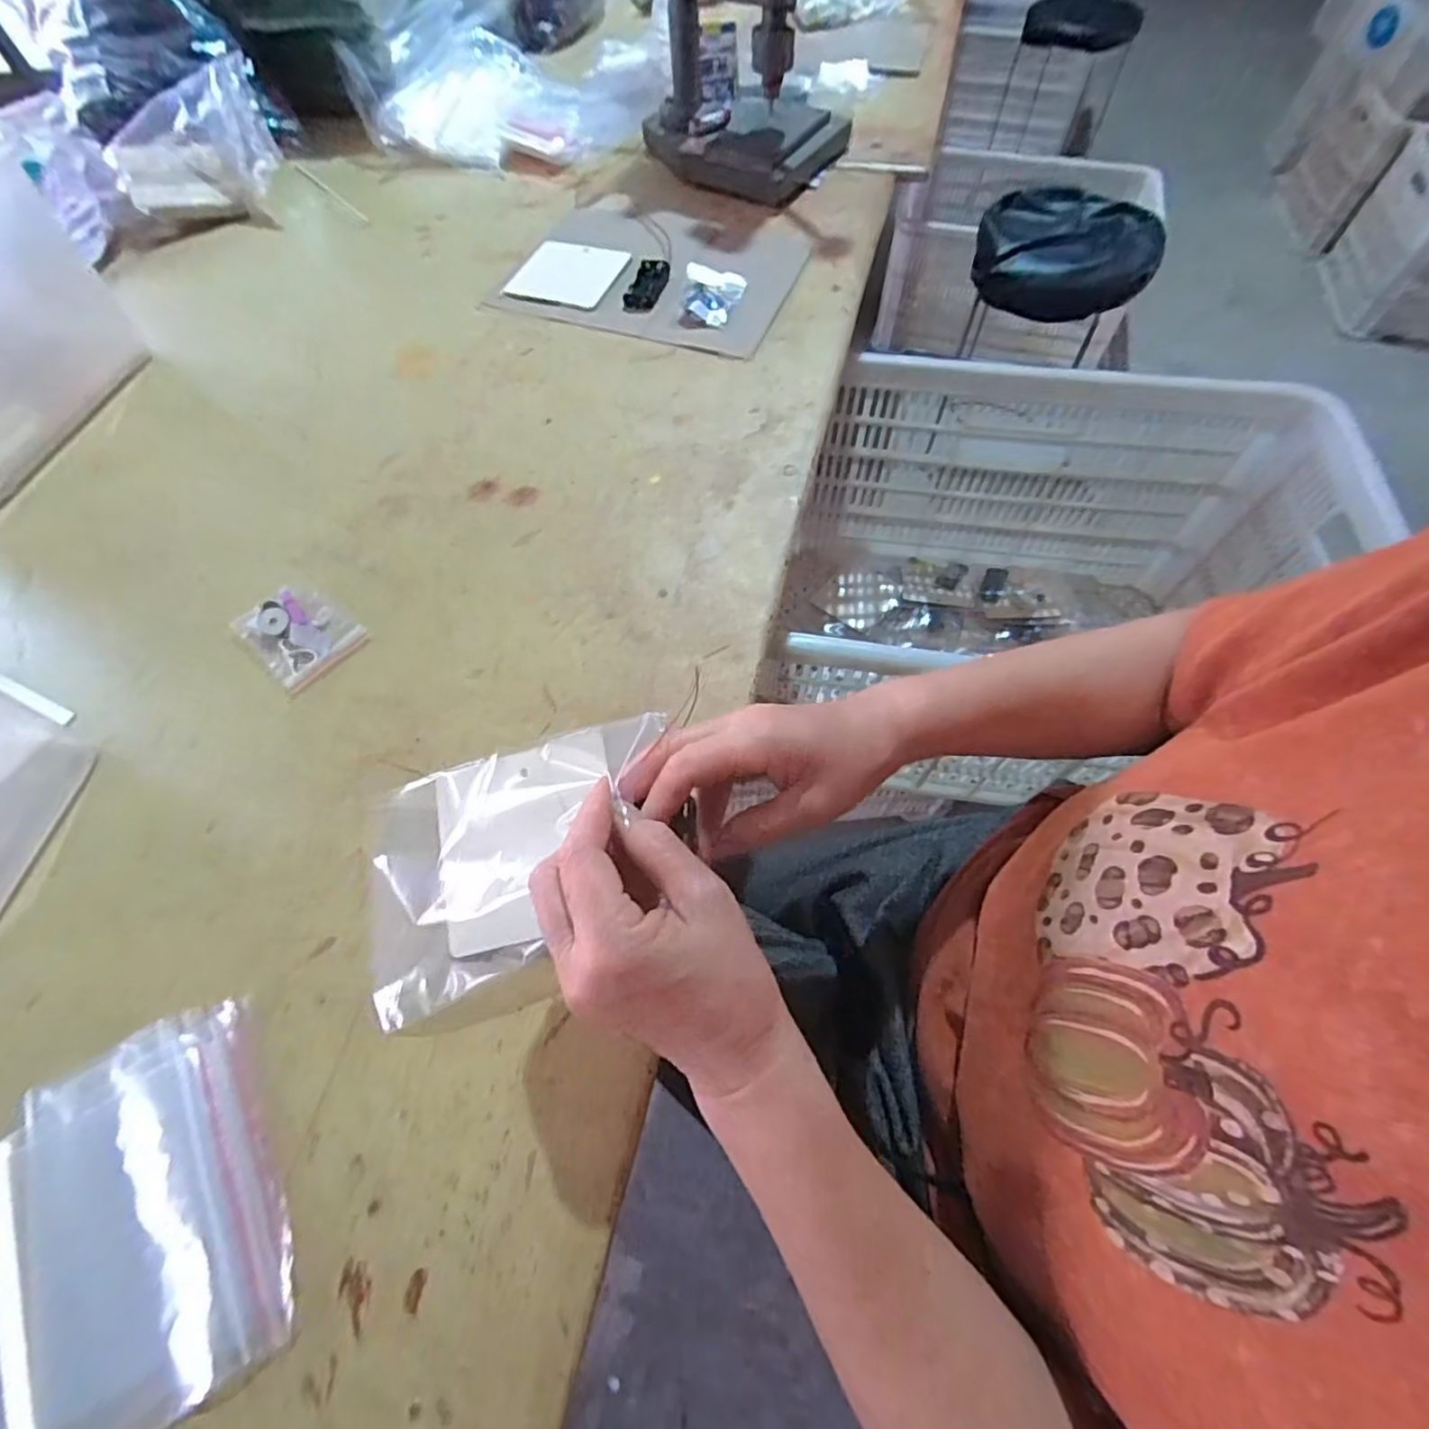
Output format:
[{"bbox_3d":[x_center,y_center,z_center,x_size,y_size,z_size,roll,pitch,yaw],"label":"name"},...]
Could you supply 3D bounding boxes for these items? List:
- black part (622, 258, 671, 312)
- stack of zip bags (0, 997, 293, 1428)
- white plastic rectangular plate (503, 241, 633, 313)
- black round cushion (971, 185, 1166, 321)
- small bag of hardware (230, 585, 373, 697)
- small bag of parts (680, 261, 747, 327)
[{"bbox_3d":[-0.065,-0.411,0.601,0.032,0.012,0.069,16,63,11],"label":"black part"},{"bbox_3d":[-0.289,0.242,0.263,0.197,0.009,0.147,-30,64,-14],"label":"stack of zip bags"},{"bbox_3d":[-0.144,-0.436,0.619,0.099,0.007,0.098,16,63,11],"label":"white plastic rectangular plate"},{"bbox_3d":[0.643,-0.849,1.159,0.307,0.102,0.241,21,64,12],"label":"black round cushion"},{"bbox_3d":[-0.279,-0.057,0.419,0.081,0.012,0.060,39,69,21],"label":"small bag of hardware"},{"bbox_3d":[-0.002,-0.393,0.589,0.054,0.017,0.081,4,61,4],"label":"small bag of parts"}]

